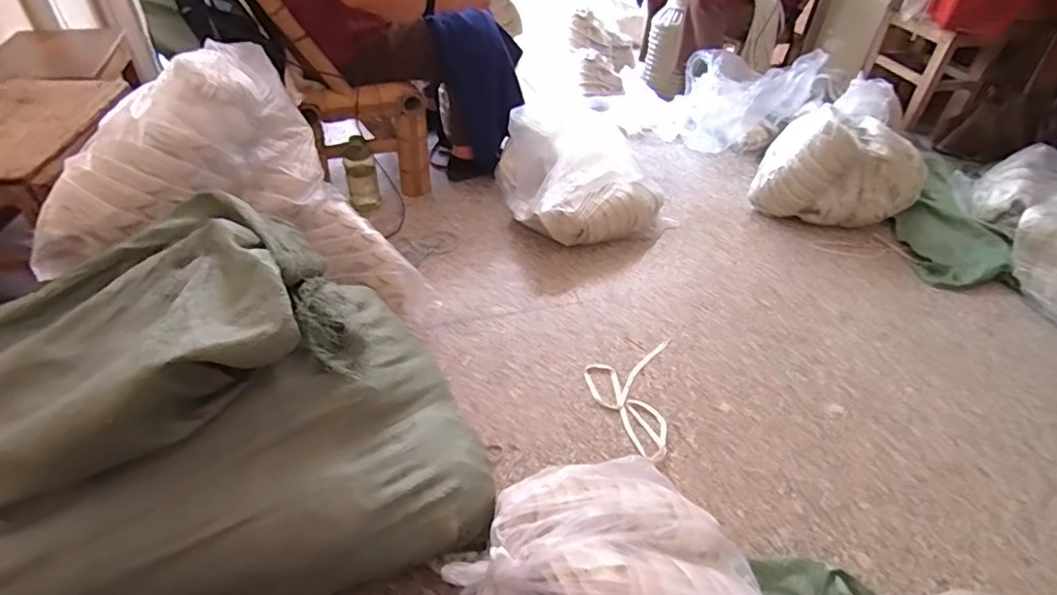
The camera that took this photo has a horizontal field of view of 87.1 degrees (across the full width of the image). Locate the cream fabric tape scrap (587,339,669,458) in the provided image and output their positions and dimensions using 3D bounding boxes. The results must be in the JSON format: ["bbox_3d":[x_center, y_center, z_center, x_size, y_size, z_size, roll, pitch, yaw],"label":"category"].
[{"bbox_3d":[0.195,0.188,1.119,0.160,0.008,0.281,8,43,5],"label":"cream fabric tape scrap"}]

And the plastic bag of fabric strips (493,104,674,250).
[{"bbox_3d":[0.134,-0.348,1.525,0.404,0.218,0.433,-13,45,-17],"label":"plastic bag of fabric strips"}]

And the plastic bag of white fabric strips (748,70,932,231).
[{"bbox_3d":[0.847,-0.373,1.512,0.381,0.303,0.288,20,45,17],"label":"plastic bag of white fabric strips"}]

